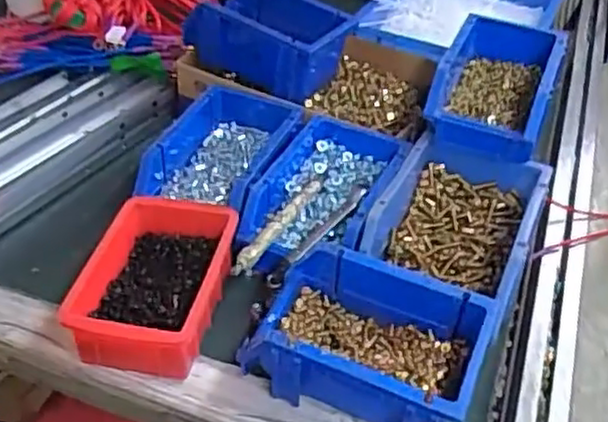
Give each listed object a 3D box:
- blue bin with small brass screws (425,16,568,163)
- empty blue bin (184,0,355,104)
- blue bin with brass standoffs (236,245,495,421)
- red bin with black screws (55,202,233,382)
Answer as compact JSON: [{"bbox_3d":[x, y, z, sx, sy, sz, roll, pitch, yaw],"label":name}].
[{"bbox_3d":[0.186,-0.125,0.678,0.100,0.061,0.166,17,43,15],"label":"blue bin with small brass screws"},{"bbox_3d":[-0.035,-0.192,0.771,0.161,0.082,0.104,19,44,17],"label":"empty blue bin"},{"bbox_3d":[0.046,0.096,0.509,0.159,0.071,0.105,19,44,18],"label":"blue bin with brass standoffs"},{"bbox_3d":[-0.116,0.056,0.554,0.100,0.055,0.150,8,42,6],"label":"red bin with black screws"}]

